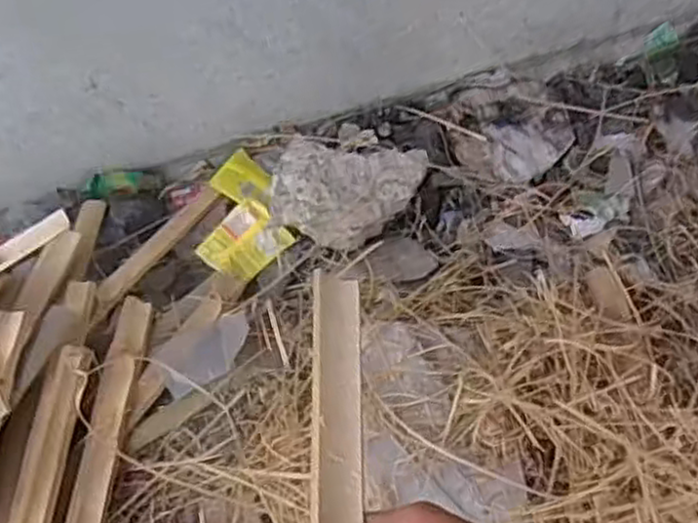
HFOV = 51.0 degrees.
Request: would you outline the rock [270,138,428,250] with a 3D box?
[{"bbox_3d":[0.000,-0.106,1.099,0.211,0.084,0.150,4,49,9],"label":"rock"}]

